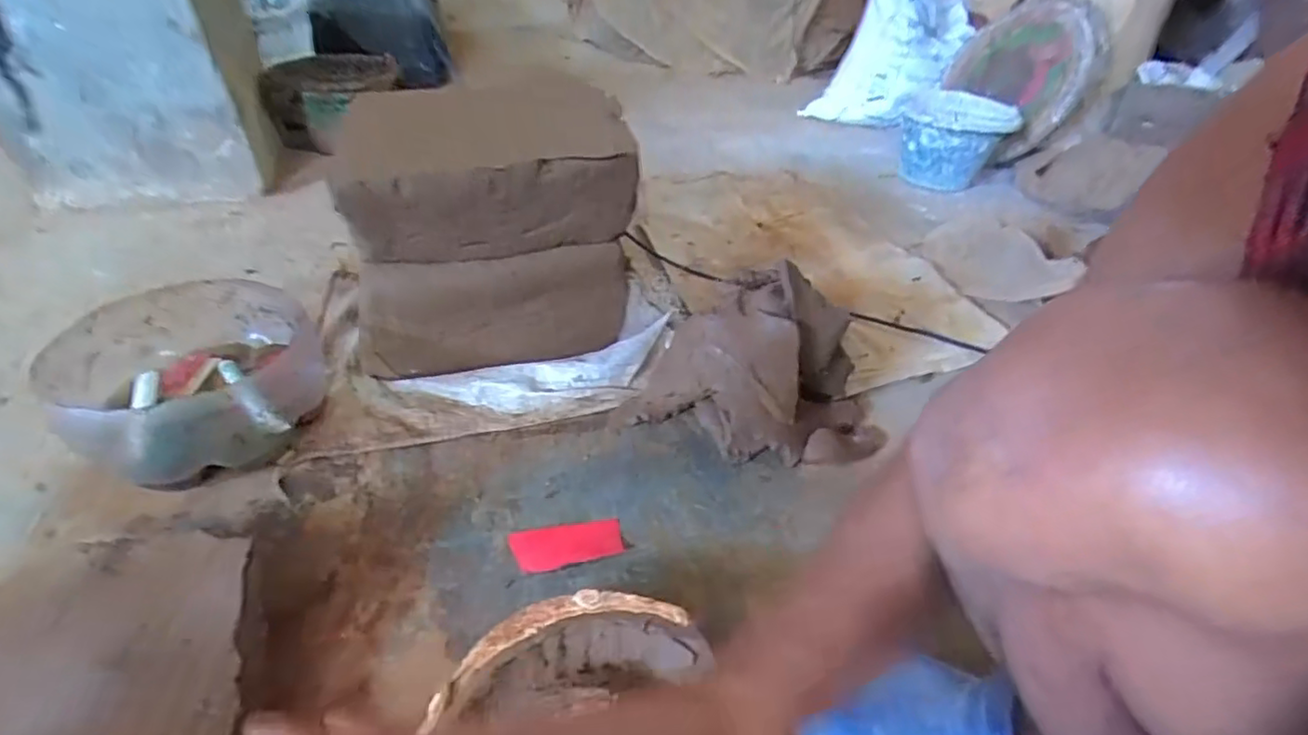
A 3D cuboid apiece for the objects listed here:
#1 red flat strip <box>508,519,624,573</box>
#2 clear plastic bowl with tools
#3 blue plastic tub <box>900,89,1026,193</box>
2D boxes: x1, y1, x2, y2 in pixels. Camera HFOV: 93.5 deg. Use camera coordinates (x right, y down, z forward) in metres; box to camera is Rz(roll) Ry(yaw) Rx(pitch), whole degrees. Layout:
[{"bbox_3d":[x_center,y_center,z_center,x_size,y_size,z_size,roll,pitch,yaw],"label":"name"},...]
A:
[{"bbox_3d":[-0.089,0.182,0.631,0.110,0.010,0.045,-5,40,-13],"label":"red flat strip"},{"bbox_3d":[-0.512,0.016,0.699,0.251,0.127,0.245,34,47,31],"label":"clear plastic bowl with tools"},{"bbox_3d":[0.664,-0.496,1.372,0.219,0.172,0.221,22,43,20],"label":"blue plastic tub"}]

